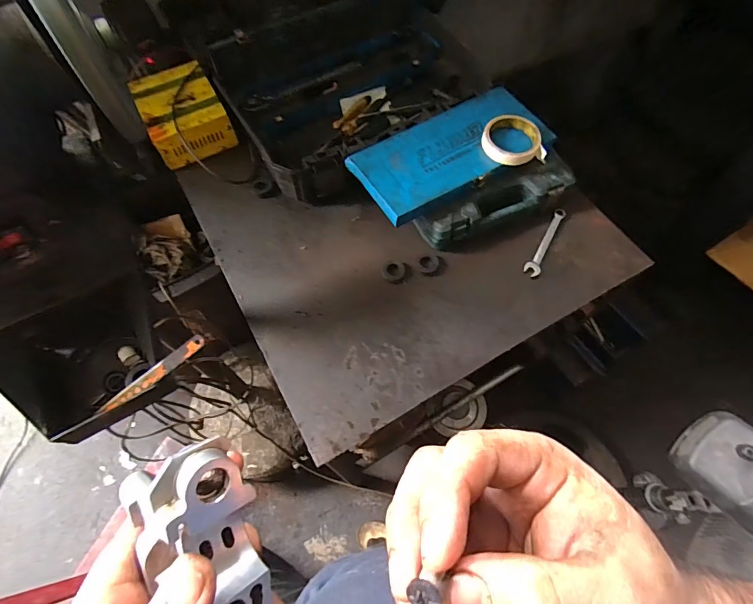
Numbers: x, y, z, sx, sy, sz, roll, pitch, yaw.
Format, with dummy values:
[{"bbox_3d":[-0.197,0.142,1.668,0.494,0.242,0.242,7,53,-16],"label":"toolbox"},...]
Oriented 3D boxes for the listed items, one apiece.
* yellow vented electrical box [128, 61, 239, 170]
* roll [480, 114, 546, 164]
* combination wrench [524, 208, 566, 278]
[{"bbox_3d":[-0.372,-0.366,0.792,0.140,0.080,0.196,-27,67,-13],"label":"yellow vented electrical box"},{"bbox_3d":[0.222,-0.266,0.677,0.091,0.020,0.091,0,64,0],"label":"roll"},{"bbox_3d":[0.294,-0.105,0.708,0.028,0.009,0.158,31,67,14],"label":"combination wrench"}]

